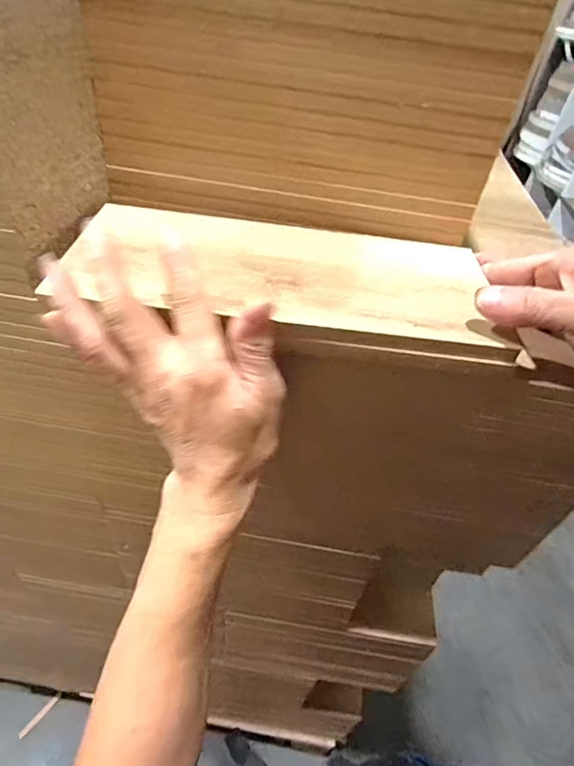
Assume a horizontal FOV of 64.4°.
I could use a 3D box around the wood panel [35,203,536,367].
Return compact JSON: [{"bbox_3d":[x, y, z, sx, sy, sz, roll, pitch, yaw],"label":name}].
[{"bbox_3d":[0.004,-0.076,0.325,0.287,0.016,0.136,4,44,-3],"label":"wood panel"}]

